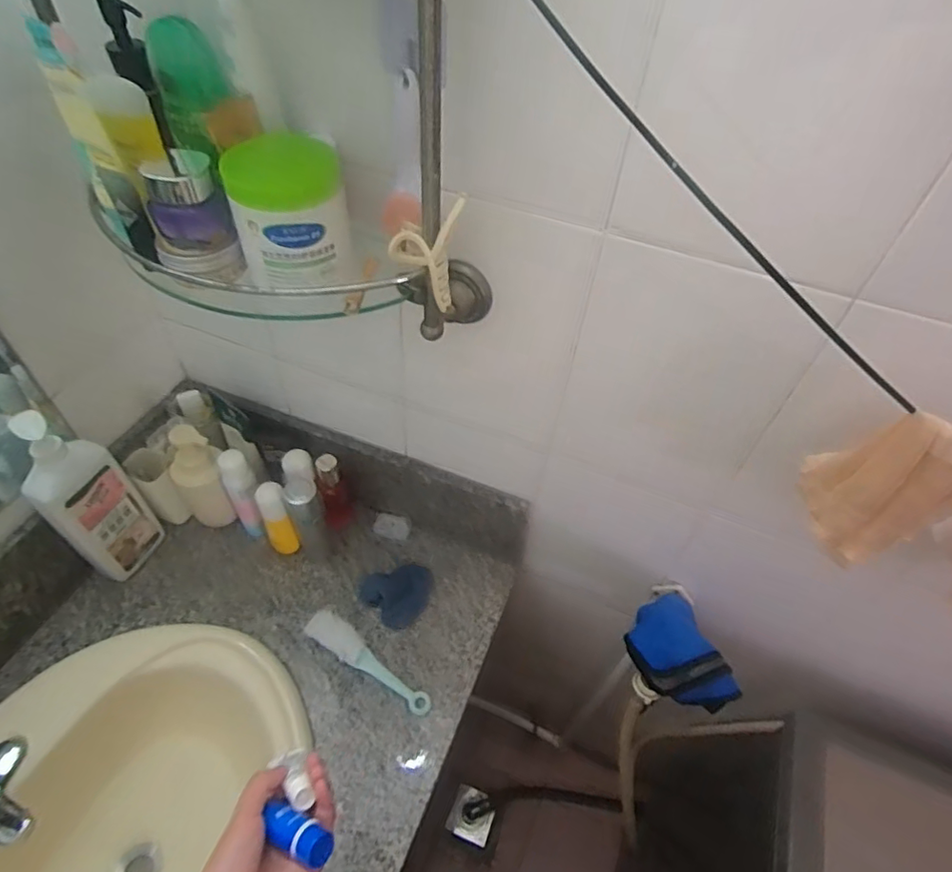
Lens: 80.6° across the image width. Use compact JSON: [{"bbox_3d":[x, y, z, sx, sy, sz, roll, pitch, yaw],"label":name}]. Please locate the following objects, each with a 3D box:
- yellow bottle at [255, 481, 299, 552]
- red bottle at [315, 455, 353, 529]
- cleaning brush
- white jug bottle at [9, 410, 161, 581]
[{"bbox_3d":[-0.291,0.125,0.824,0.038,0.143,0.041,-24,55,-23],"label":"yellow bottle"},{"bbox_3d":[-0.215,0.086,0.852,0.044,0.148,0.037,-13,51,-16],"label":"red bottle"},{"bbox_3d":[-0.148,0.306,0.764,0.205,0.015,0.040,30,53,20],"label":"cleaning brush"},{"bbox_3d":[-0.516,0.083,0.749,0.054,0.294,0.103,31,54,21],"label":"white jug bottle"}]

